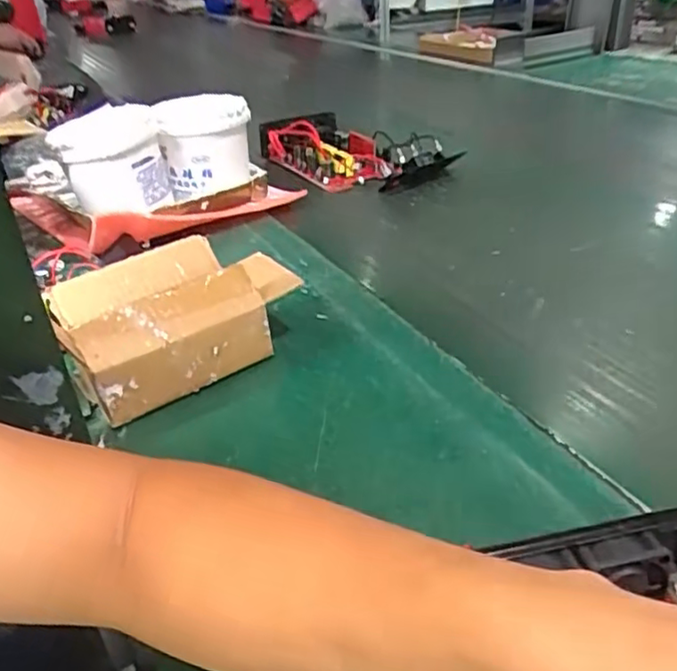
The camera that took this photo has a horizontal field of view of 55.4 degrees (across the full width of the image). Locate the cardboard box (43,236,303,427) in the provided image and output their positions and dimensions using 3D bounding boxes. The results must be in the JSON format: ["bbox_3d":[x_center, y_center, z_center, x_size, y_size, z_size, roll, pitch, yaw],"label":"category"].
[{"bbox_3d":[-0.138,-0.014,0.552,0.186,0.083,0.134,-26,37,-28],"label":"cardboard box"}]

